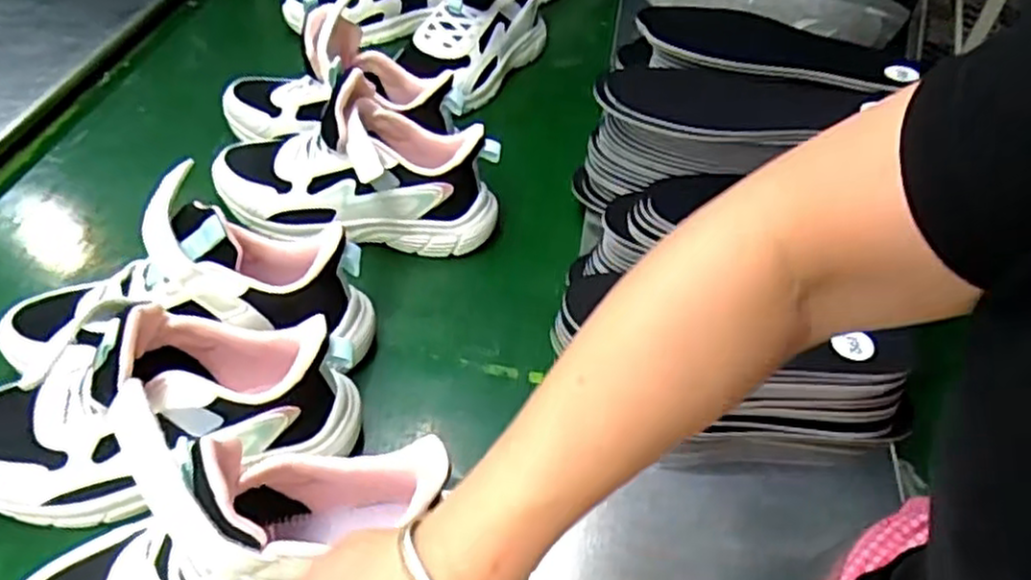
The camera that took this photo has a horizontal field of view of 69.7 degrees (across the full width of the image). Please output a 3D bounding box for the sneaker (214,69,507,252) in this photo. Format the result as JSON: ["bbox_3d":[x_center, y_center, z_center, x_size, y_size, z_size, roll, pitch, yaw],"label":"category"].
[{"bbox_3d":[-0.143,-0.103,0.646,0.254,0.128,0.086,9,46,3],"label":"sneaker"}]

